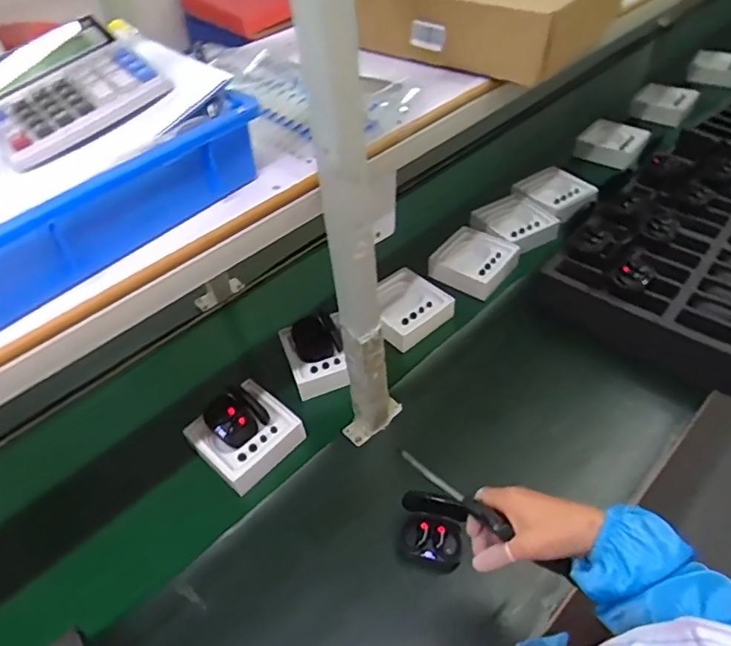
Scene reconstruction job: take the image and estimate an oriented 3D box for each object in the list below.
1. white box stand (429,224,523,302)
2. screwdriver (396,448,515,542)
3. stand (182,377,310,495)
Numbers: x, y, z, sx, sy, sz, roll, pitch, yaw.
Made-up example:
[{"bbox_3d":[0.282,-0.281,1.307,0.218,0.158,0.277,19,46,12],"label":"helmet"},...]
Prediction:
[{"bbox_3d":[0.219,-0.124,1.076,0.136,0.063,0.129,30,53,29],"label":"white box stand"},{"bbox_3d":[0.088,0.166,0.546,0.018,0.016,0.142,-35,45,-28],"label":"screwdriver"},{"bbox_3d":[-0.186,0.172,0.840,0.141,0.044,0.140,33,54,31],"label":"stand"}]

